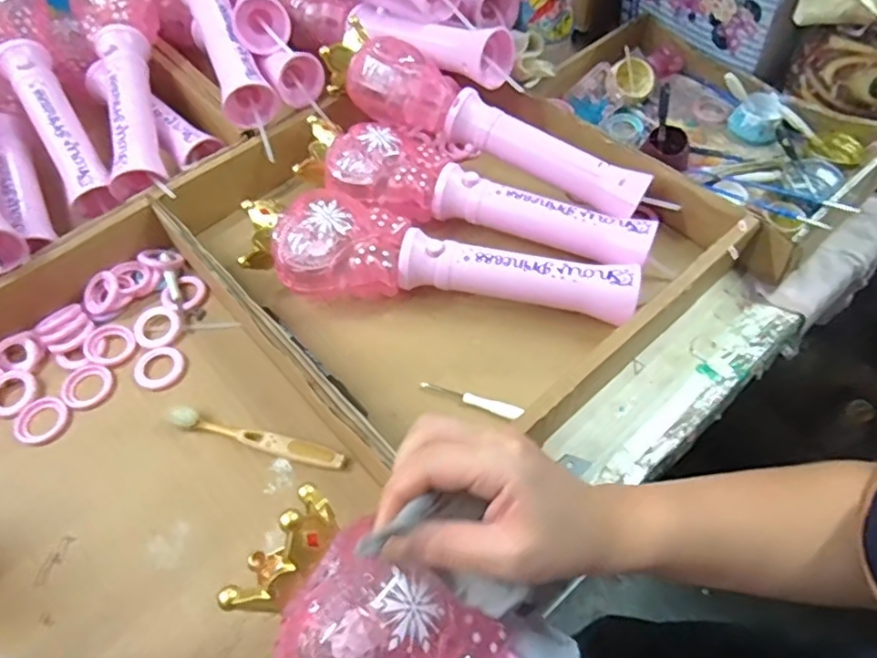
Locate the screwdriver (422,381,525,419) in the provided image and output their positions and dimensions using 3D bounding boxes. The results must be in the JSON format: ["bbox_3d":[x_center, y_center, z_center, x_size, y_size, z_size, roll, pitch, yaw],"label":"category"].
[{"bbox_3d":[0.025,0.052,0.451,0.080,0.005,0.009,18,61,12],"label":"screwdriver"}]

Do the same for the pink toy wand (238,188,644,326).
[{"bbox_3d":[0.000,-0.058,0.487,0.304,0.068,0.078,5,57,6],"label":"pink toy wand"}]

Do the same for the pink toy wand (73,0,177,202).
[{"bbox_3d":[-0.300,-0.258,0.577,0.083,0.067,0.296,-18,58,-9],"label":"pink toy wand"}]

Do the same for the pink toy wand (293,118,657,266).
[{"bbox_3d":[0.029,-0.117,0.522,0.308,0.058,0.071,14,58,11],"label":"pink toy wand"}]

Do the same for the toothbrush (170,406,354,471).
[{"bbox_3d":[-0.131,0.080,0.437,0.134,0.010,0.016,14,58,11],"label":"toothbrush"}]

